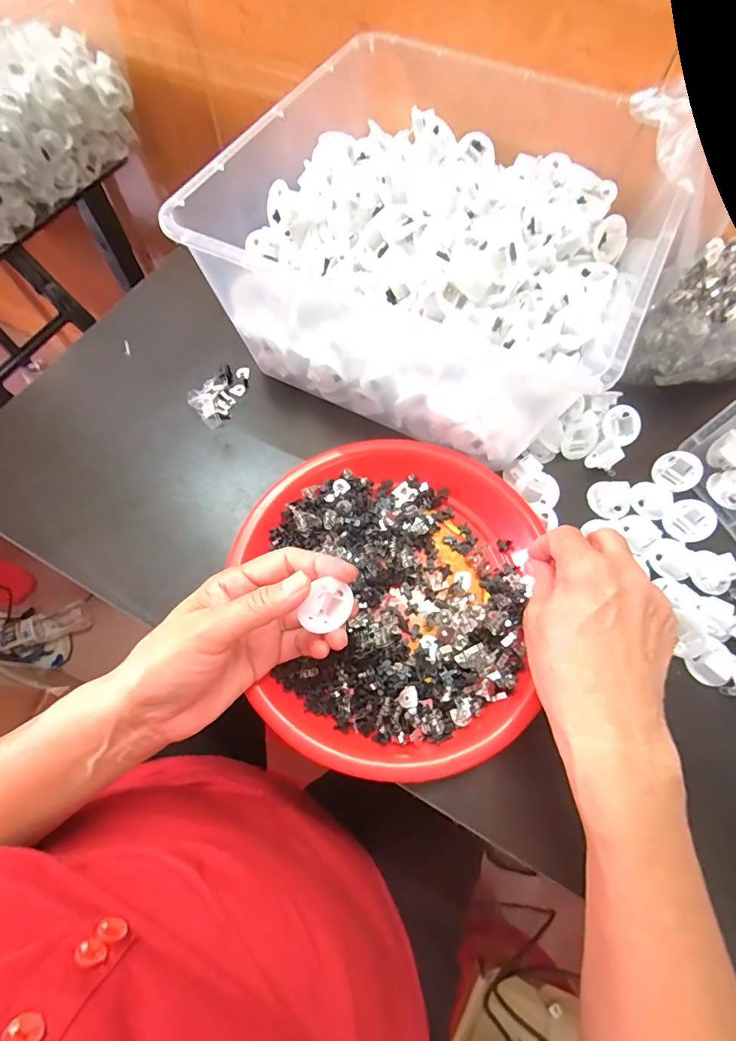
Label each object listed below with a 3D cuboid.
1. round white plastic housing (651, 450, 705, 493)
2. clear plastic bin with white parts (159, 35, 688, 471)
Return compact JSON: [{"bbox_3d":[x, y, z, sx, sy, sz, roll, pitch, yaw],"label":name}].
[{"bbox_3d":[0.255,-0.042,0.374,0.033,0.020,0.031,45,118,5],"label":"round white plastic housing"},{"bbox_3d":[0.069,-0.231,0.377,0.314,0.133,0.301,23,69,10],"label":"clear plastic bin with white parts"}]

